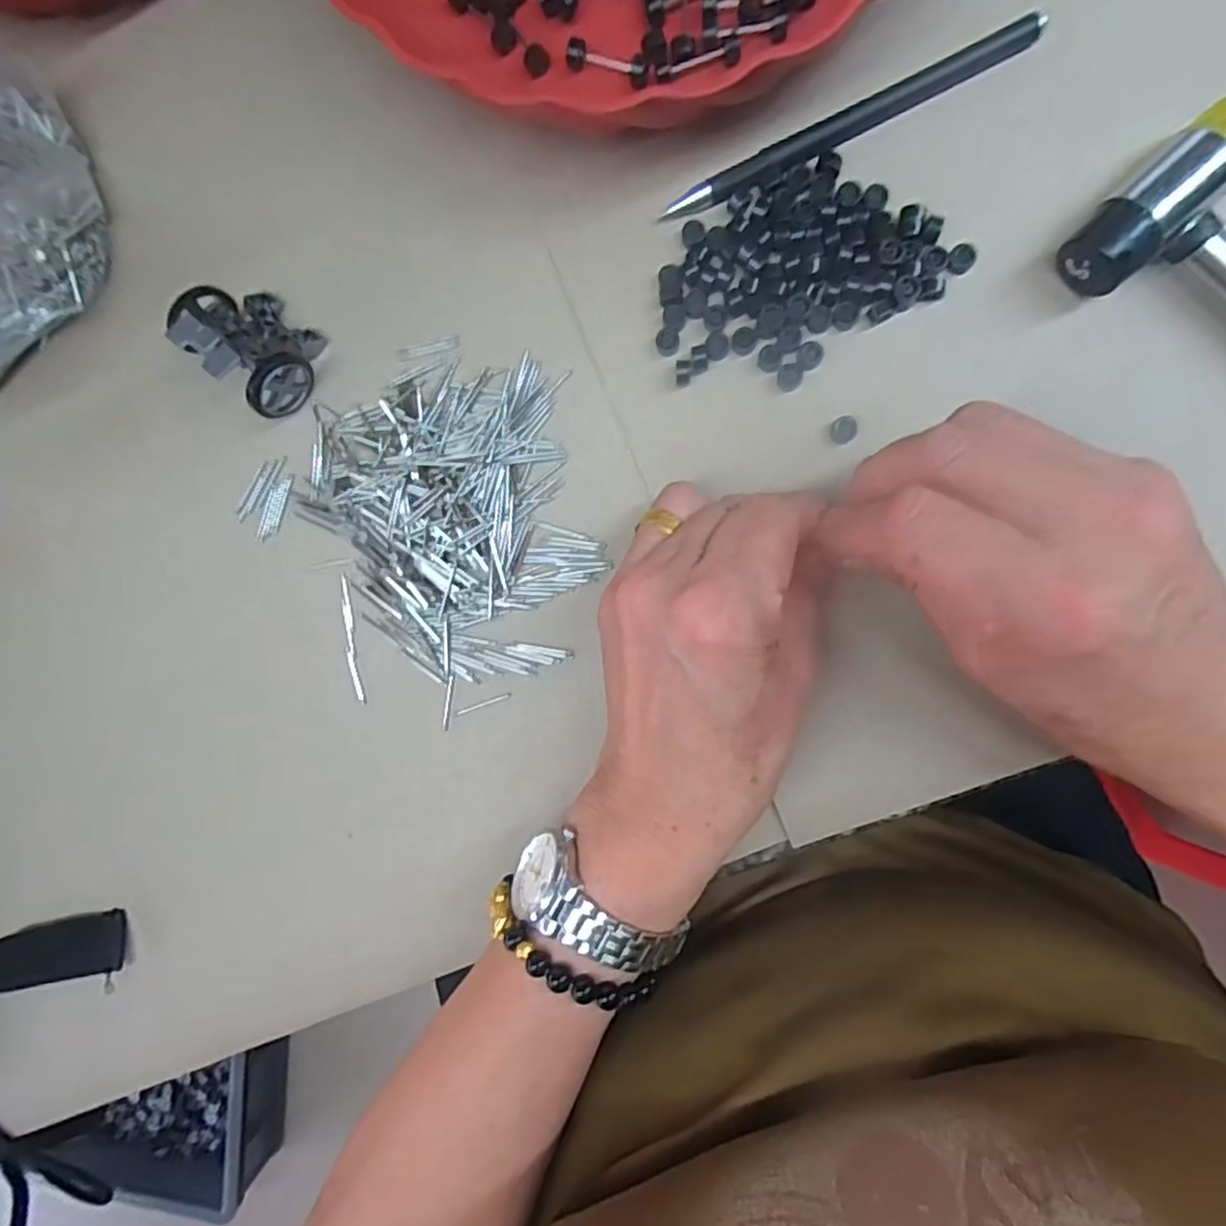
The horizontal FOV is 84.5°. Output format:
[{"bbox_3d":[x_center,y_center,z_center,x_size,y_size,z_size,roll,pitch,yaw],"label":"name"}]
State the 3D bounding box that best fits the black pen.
[{"bbox_3d":[0.083,-0.173,0.239,0.135,0.007,0.011,-25,89,8],"label":"black pen"}]

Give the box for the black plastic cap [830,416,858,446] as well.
[{"bbox_3d":[0.083,-0.066,0.244,0.009,0.004,0.010,-8,91,8],"label":"black plastic cap"}]

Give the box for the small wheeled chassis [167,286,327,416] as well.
[{"bbox_3d":[-0.142,-0.106,0.260,0.052,0.035,0.034,40,97,5],"label":"small wheeled chassis"}]

